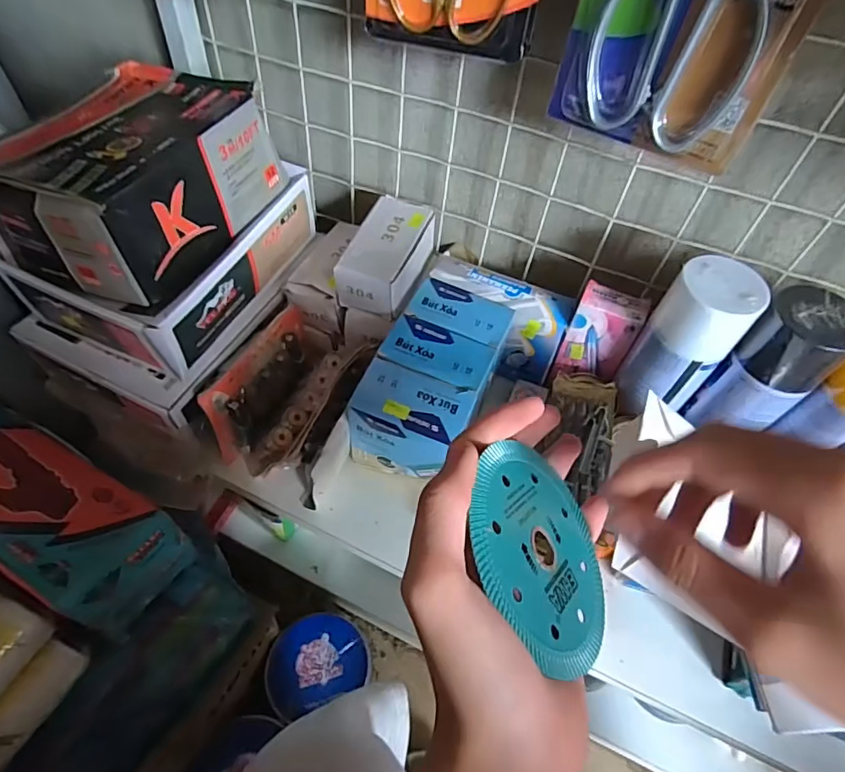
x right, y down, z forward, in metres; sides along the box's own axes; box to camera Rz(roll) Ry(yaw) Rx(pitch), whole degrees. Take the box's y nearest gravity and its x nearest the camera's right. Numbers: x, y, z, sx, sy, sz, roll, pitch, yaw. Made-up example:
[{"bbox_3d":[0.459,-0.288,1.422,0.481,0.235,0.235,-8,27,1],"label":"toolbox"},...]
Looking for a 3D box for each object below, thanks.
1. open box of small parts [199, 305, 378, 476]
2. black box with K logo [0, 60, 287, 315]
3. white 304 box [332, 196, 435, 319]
[{"bbox_3d":[-0.114,0.010,0.477,0.106,0.085,0.149,21,52,11],"label":"open box of small parts"},{"bbox_3d":[-0.232,-0.173,0.411,0.154,0.087,0.187,21,52,11],"label":"black box with K logo"},{"bbox_3d":[-0.032,-0.125,0.486,0.063,0.050,0.113,20,52,10],"label":"white 304 box"}]

